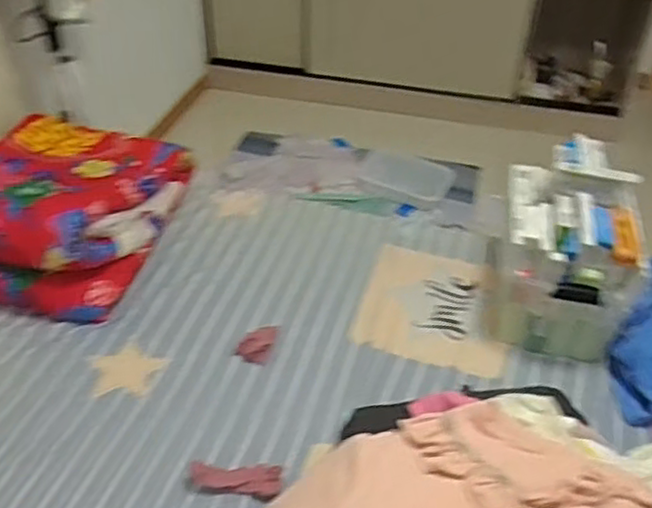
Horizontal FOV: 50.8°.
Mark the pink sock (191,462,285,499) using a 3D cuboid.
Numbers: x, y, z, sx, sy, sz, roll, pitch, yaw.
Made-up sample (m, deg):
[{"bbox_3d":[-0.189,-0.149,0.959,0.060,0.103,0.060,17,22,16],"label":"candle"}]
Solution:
[{"bbox_3d":[-0.153,0.384,1.167,0.155,0.037,0.064,-4,39,-5],"label":"pink sock"}]

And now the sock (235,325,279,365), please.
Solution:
[{"bbox_3d":[-0.140,0.183,1.424,0.070,0.025,0.098,12,40,14],"label":"sock"}]

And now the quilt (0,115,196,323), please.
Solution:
[{"bbox_3d":[-0.651,-0.142,1.627,0.523,0.203,0.573,10,41,9],"label":"quilt"}]

